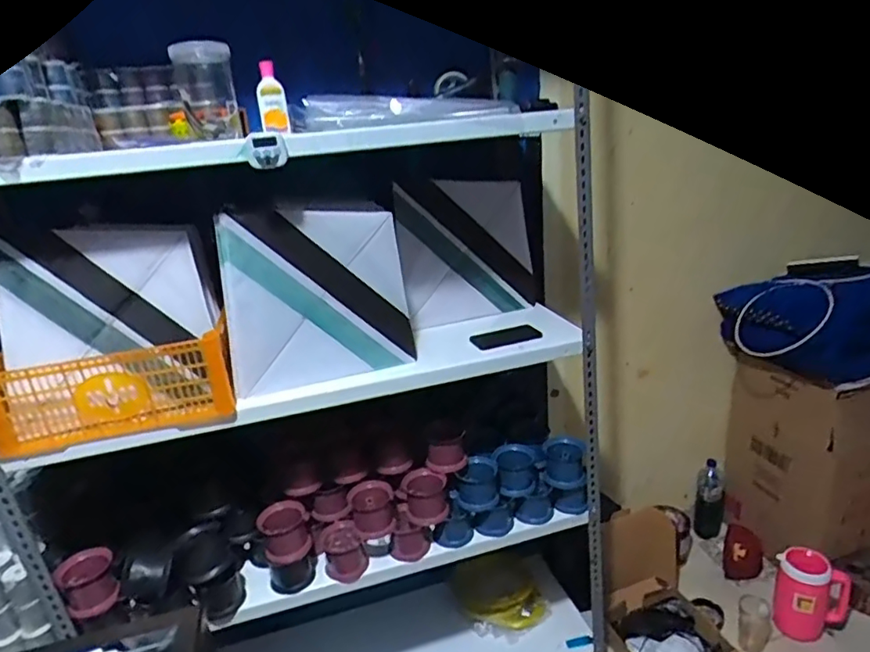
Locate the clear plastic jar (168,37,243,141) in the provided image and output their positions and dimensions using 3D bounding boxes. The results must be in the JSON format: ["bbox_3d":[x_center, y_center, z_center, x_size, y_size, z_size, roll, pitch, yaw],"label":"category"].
[{"bbox_3d":[-0.396,-0.409,0.978,0.095,0.158,0.109,-12,20,-18],"label":"clear plastic jar"}]

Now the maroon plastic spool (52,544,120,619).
[{"bbox_3d":[-0.722,0.535,1.177,0.103,0.093,0.103,-19,23,-34],"label":"maroon plastic spool"}]

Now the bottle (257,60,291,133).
[{"bbox_3d":[-0.297,-0.417,1.023,0.048,0.119,0.054,-10,20,-13],"label":"bottle"}]

